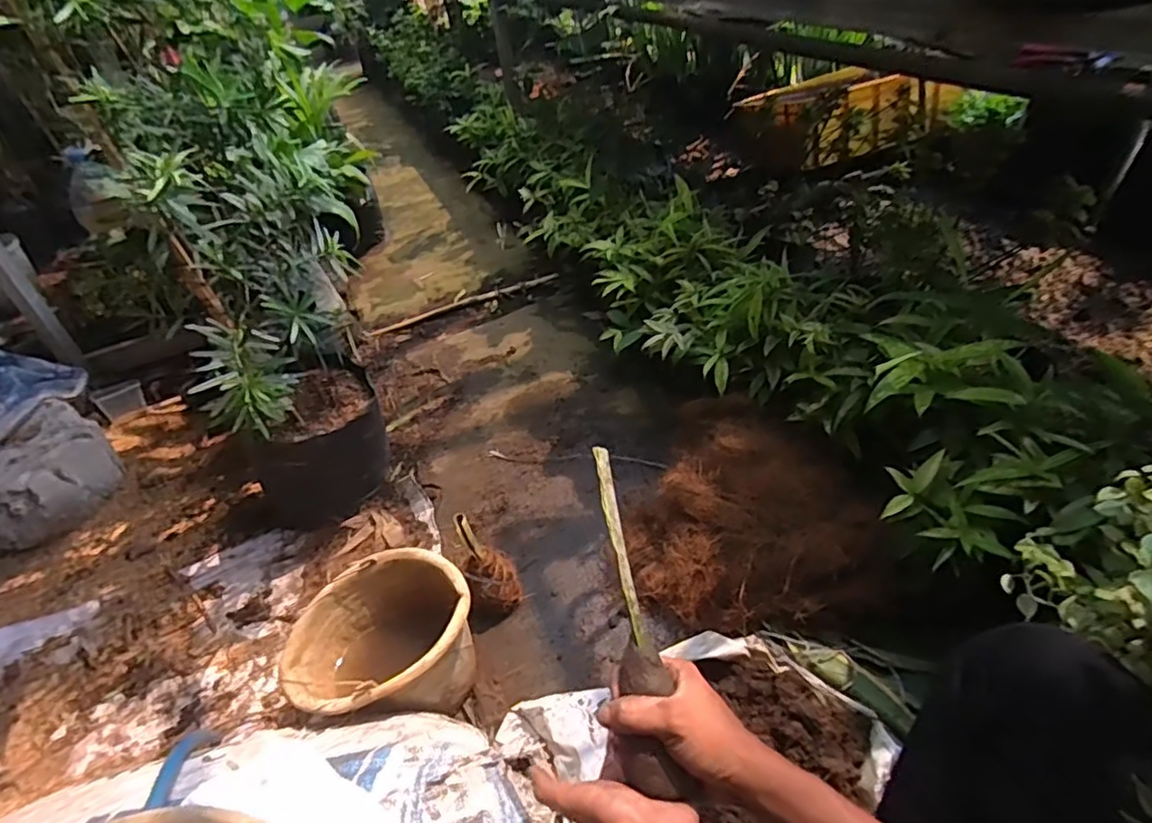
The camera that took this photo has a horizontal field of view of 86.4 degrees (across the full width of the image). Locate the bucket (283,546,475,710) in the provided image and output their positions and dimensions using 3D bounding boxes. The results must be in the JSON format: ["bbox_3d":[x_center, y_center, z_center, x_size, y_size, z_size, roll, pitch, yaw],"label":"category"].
[{"bbox_3d":[-0.260,0.346,0.867,0.226,0.199,0.228,-5,39,4],"label":"bucket"}]

